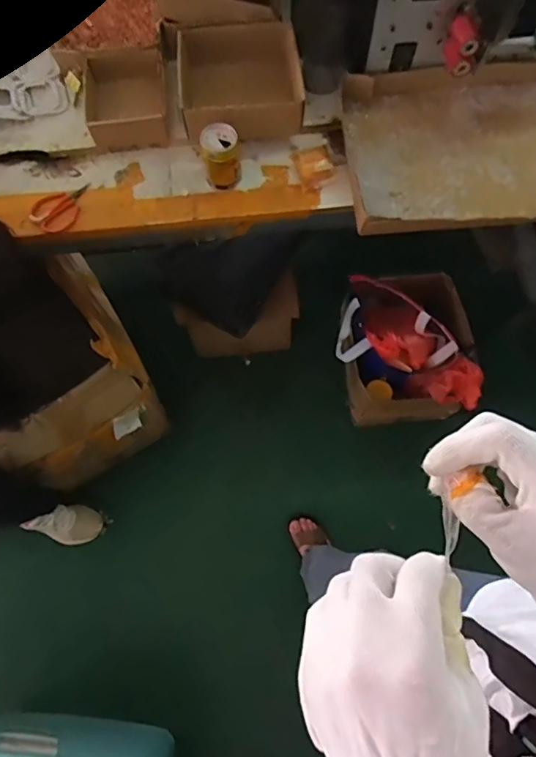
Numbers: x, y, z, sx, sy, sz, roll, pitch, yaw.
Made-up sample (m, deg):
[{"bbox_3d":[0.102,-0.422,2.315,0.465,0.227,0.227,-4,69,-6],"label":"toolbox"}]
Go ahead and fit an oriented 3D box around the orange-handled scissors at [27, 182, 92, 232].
[{"bbox_3d":[-0.342,-0.288,0.855,0.111,0.014,0.065,-37,74,-11],"label":"orange-handled scissors"}]

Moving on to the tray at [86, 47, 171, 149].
[{"bbox_3d":[-0.245,-0.489,0.895,0.133,0.061,0.159,-7,71,-2],"label":"tray"}]

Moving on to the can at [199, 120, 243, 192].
[{"bbox_3d":[-0.076,-0.367,0.841,0.067,0.080,0.063,0,71,1],"label":"can"}]

